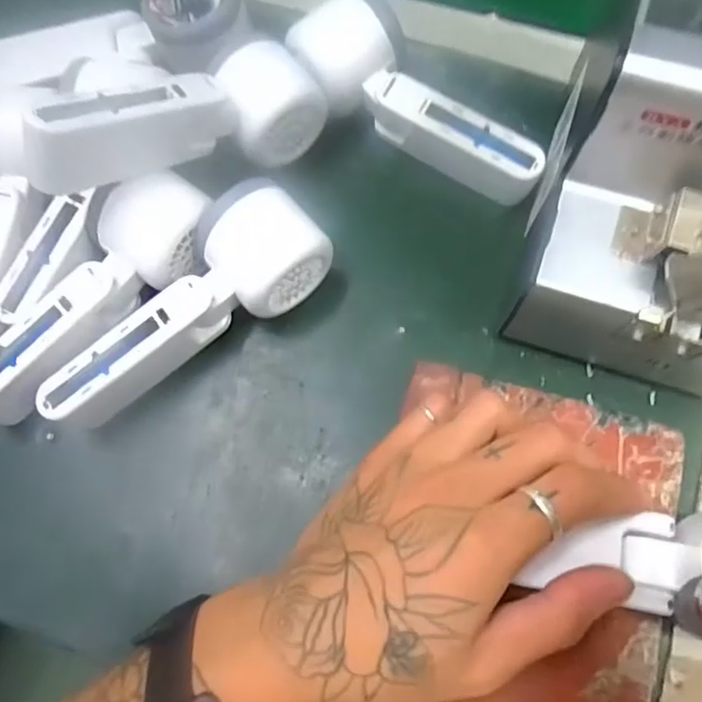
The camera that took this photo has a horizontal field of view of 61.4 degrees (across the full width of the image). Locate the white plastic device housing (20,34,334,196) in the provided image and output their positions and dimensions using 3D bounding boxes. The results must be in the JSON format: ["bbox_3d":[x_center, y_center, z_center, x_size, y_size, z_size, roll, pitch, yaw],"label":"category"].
[{"bbox_3d":[-0.085,-0.121,0.311,0.168,0.053,0.043,-28,72,-32],"label":"white plastic device housing"}]

